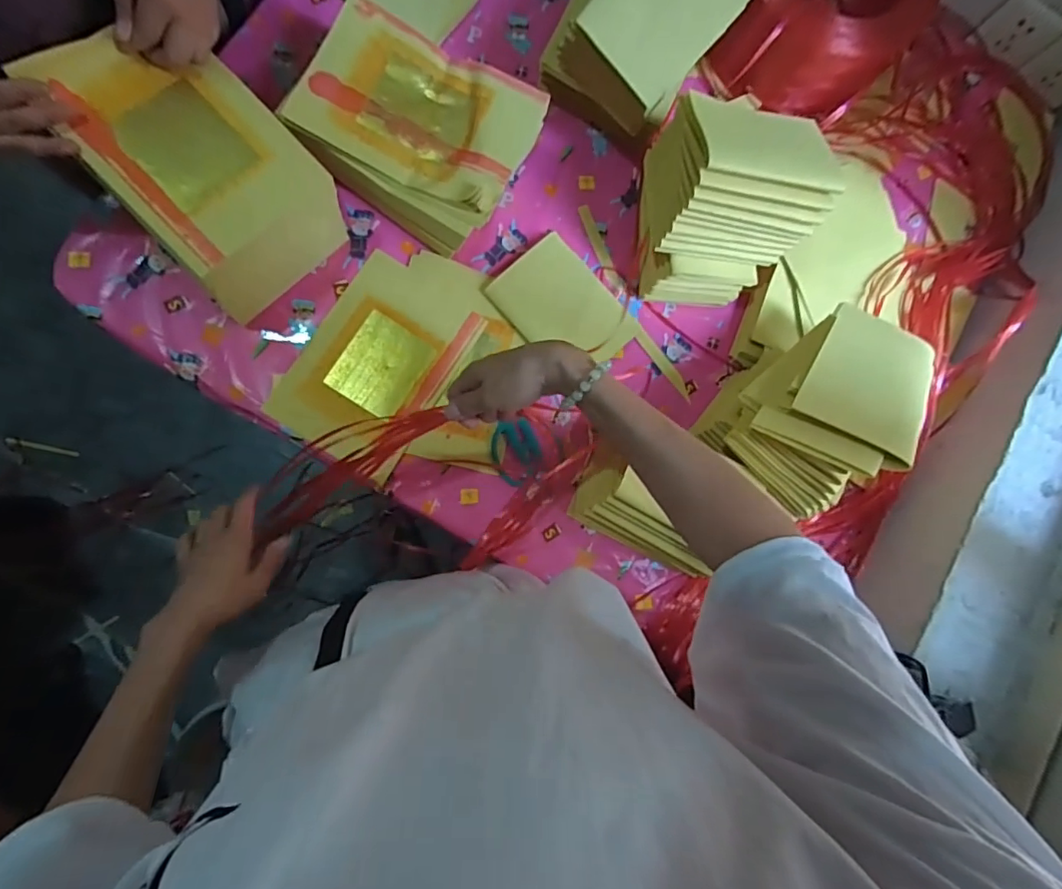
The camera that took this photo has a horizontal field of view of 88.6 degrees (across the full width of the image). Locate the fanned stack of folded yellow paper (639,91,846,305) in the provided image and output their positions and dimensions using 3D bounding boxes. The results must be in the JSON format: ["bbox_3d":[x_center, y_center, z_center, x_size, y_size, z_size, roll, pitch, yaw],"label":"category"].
[{"bbox_3d":[0.225,-0.271,0.624,0.175,0.171,0.171,0,86,-9],"label":"fanned stack of folded yellow paper"}]

